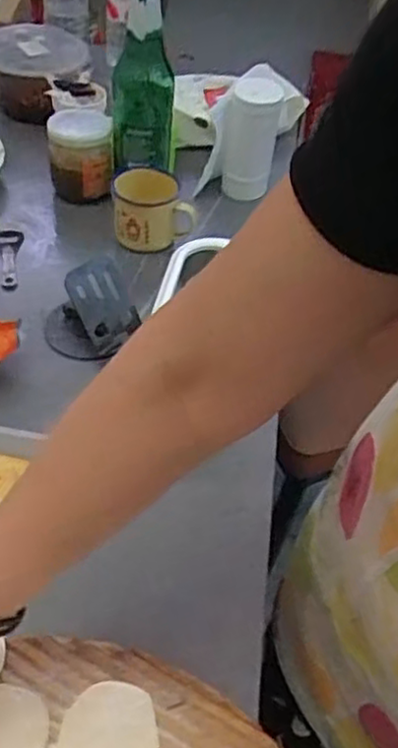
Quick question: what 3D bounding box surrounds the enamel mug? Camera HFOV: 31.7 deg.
[{"bbox_3d":[-0.056,-0.188,0.797,0.086,0.066,0.080,-12,49,-17],"label":"enamel mug"}]

